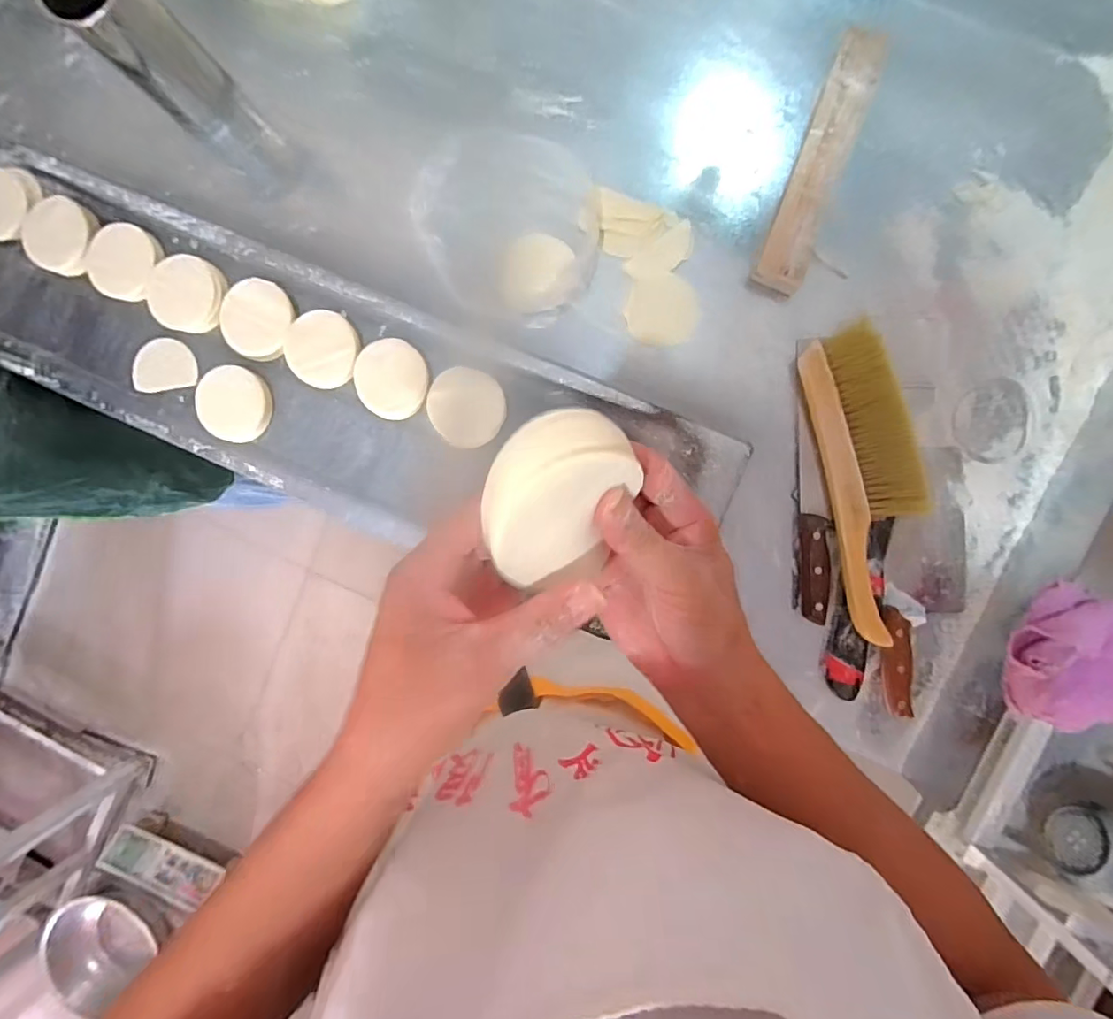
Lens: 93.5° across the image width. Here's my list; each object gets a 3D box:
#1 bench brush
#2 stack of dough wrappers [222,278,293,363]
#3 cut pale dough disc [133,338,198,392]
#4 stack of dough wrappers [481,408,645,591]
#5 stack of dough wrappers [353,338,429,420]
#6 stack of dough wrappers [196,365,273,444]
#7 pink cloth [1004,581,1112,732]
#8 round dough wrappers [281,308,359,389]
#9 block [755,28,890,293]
[{"bbox_3d":[0.353,-0.032,0.580,0.109,0.035,0.348,-12,91,6],"label":"bench brush"},{"bbox_3d":[-0.354,-0.224,0.617,0.086,0.010,0.089,16,93,5],"label":"stack of dough wrappers"},{"bbox_3d":[-0.485,-0.180,0.649,0.090,0.013,0.062,-5,91,5],"label":"cut pale dough disc"},{"bbox_3d":[0.003,-0.001,0.259,0.074,0.019,0.093,12,112,-32],"label":"stack of dough wrappers"},{"bbox_3d":[-0.191,-0.151,0.606,0.079,0.015,0.089,-5,91,5],"label":"stack of dough wrappers"},{"bbox_3d":[-0.384,-0.128,0.624,0.088,0.015,0.082,38,95,3],"label":"stack of dough wrappers"},{"bbox_3d":[0.500,0.151,0.494,0.134,0.033,0.128,33,94,3],"label":"pink cloth"},{"bbox_3d":[-0.272,-0.187,0.611,0.080,0.015,0.090,-37,88,5],"label":"round dough wrappers"},{"bbox_3d":[0.288,-0.376,0.574,0.049,0.033,0.274,20,94,4],"label":"block"}]

